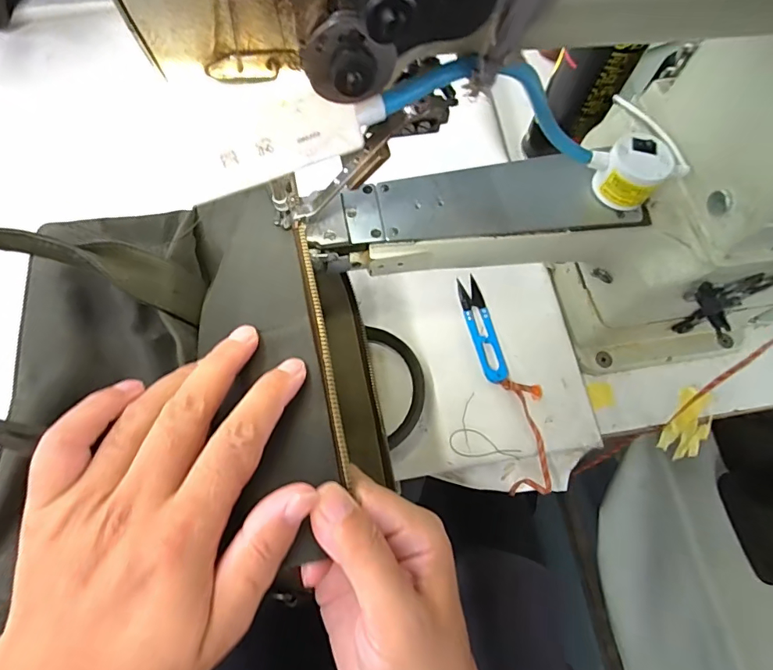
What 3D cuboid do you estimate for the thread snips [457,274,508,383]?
[{"bbox_3d":[0.084,-0.006,0.404,0.021,0.007,0.101,-11,68,-7],"label":"thread snips"}]

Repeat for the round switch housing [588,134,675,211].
[{"bbox_3d":[0.150,-0.099,0.289,0.040,0.037,0.032,17,68,5],"label":"round switch housing"}]

